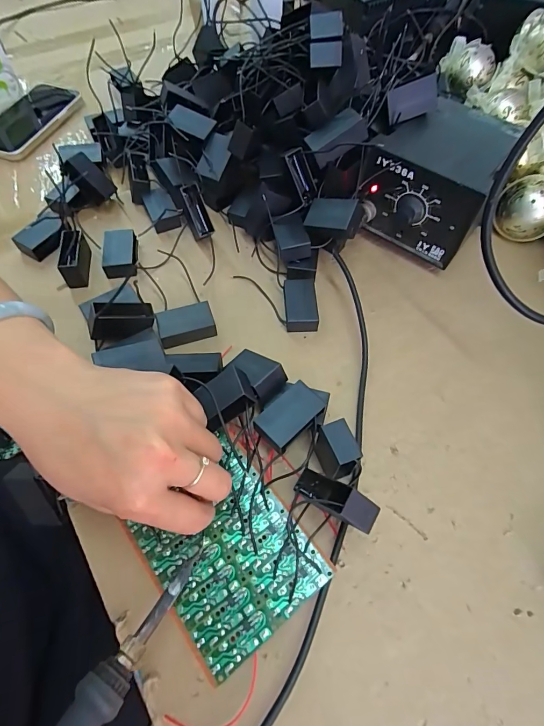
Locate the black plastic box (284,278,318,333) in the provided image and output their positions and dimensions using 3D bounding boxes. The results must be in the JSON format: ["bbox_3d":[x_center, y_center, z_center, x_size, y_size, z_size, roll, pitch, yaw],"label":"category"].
[{"bbox_3d":[0.026,-0.053,0.352,0.029,0.018,0.047,-1,61,-2],"label":"black plastic box"}]

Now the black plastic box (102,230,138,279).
[{"bbox_3d":[-0.149,-0.107,0.377,0.033,0.019,0.053,-9,61,-6],"label":"black plastic box"}]

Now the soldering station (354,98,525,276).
[{"bbox_3d":[0.156,-0.183,0.381,0.111,0.100,0.139,27,63,13],"label":"soldering station"}]

